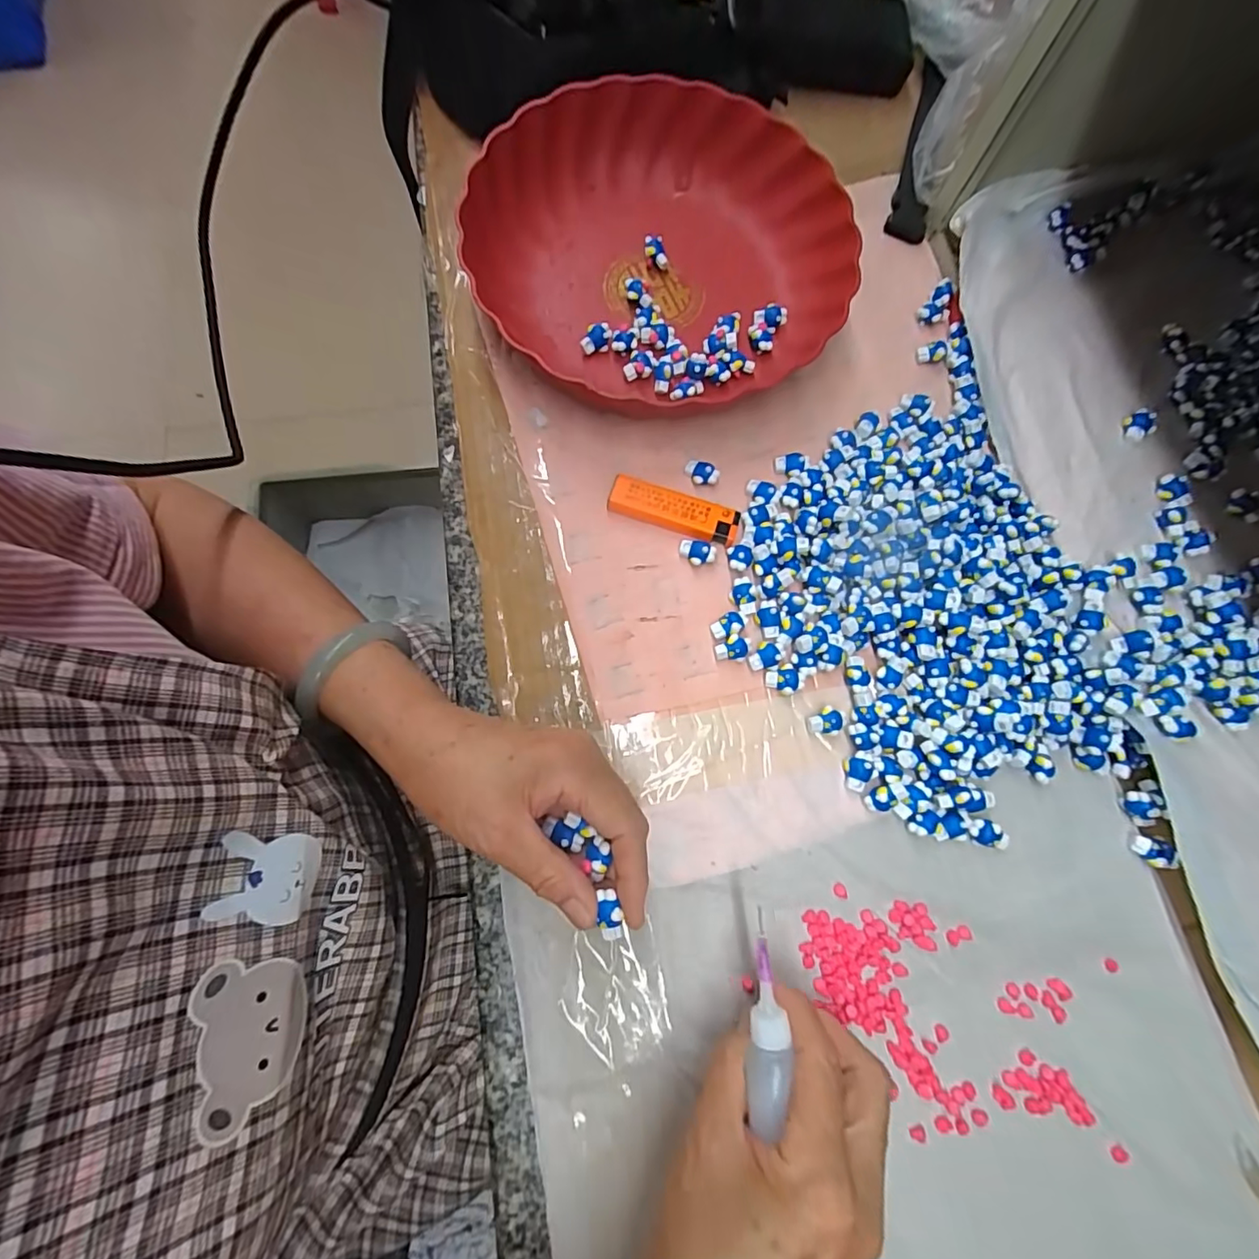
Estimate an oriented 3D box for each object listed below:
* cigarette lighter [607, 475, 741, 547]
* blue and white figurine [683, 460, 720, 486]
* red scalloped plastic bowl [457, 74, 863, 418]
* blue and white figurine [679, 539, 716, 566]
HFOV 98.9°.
[{"bbox_3d":[0.028,-0.073,0.332,0.079,0.011,0.023,19,77,3],"label":"cigarette lighter"},{"bbox_3d":[0.045,-0.099,0.341,0.023,0.012,0.012,32,78,6],"label":"blue and white figurine"},{"bbox_3d":[0.019,-0.254,0.356,0.242,0.037,0.223,0,77,-1],"label":"red scalloped plastic bowl"},{"bbox_3d":[0.041,-0.047,0.326,0.022,0.010,0.014,21,77,4],"label":"blue and white figurine"}]

